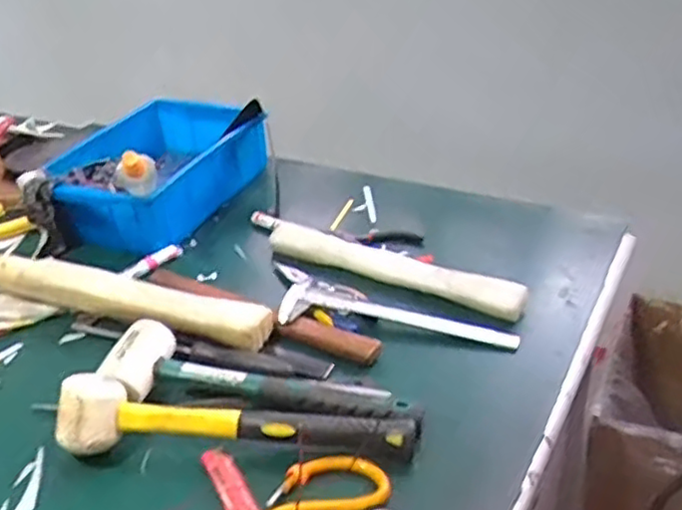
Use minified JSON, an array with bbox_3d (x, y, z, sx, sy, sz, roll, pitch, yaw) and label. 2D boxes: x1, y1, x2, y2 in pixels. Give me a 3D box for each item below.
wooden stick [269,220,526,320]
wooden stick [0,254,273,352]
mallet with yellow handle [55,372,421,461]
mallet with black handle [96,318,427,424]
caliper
[{"bbox_3d":[0.054,0.012,0.742,0.288,0.034,0.037,13,36,27],"label":"wooden stick"},{"bbox_3d":[-0.226,0.048,0.705,0.336,0.046,0.042,7,33,20],"label":"wooden stick"},{"bbox_3d":[-0.083,0.129,0.552,0.284,0.063,0.052,-3,31,4],"label":"mallet with yellow handle"},{"bbox_3d":[-0.074,0.111,0.581,0.280,0.036,0.076,8,33,20],"label":"mallet with black handle"},{"bbox_3d":[0.033,0.060,0.683,0.268,0.020,0.079,13,36,28],"label":"caliper"}]

